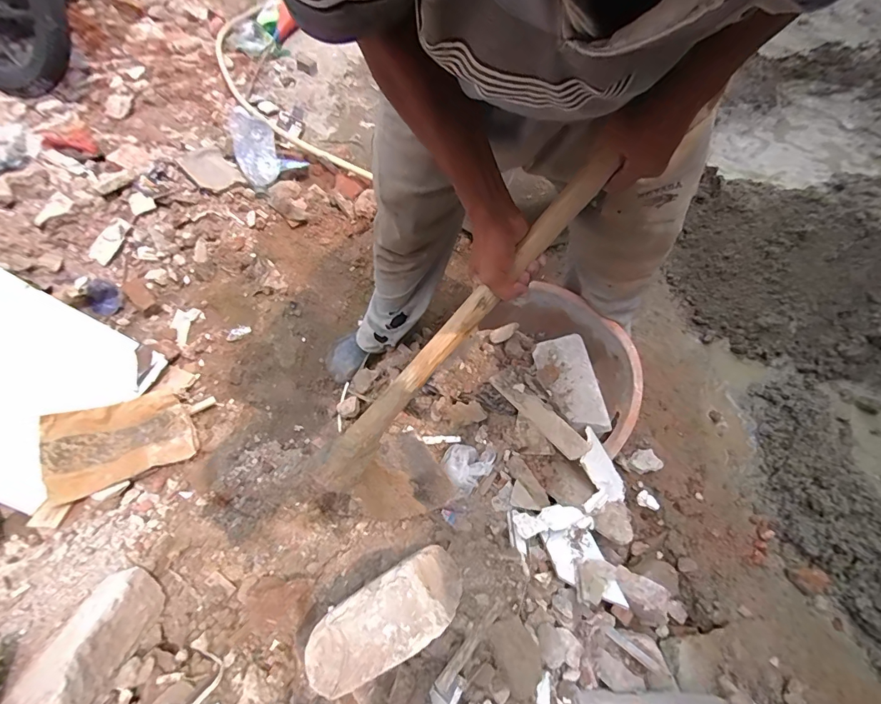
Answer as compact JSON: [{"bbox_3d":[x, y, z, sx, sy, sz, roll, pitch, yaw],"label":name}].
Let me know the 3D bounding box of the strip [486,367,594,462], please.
[{"bbox_3d":[0.180,0.111,0.790,0.050,0.015,0.212,-37,69,-21],"label":"strip"}]

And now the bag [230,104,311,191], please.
[{"bbox_3d":[-0.541,-0.642,1.271,0.183,0.062,0.383,-26,66,-16],"label":"bag"}]

